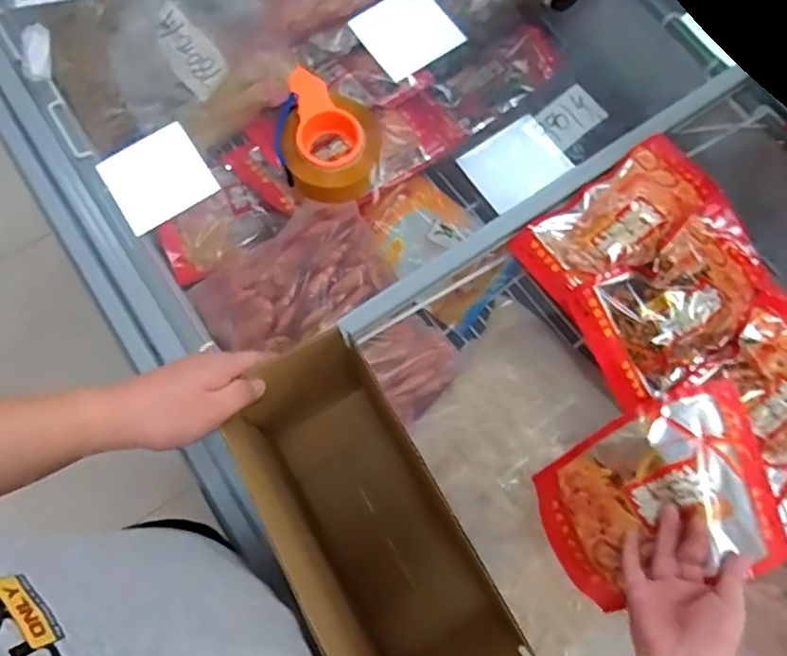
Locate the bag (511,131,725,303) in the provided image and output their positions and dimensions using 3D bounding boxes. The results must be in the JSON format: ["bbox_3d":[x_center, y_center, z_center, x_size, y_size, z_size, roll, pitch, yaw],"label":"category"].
[{"bbox_3d":[0.288,-0.141,0.781,0.259,0.057,0.129,-35,77,-10],"label":"bag"}]

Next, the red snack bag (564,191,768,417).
[{"bbox_3d":[0.350,-0.037,0.738,0.270,0.061,0.154,-33,77,-9],"label":"red snack bag"}]

